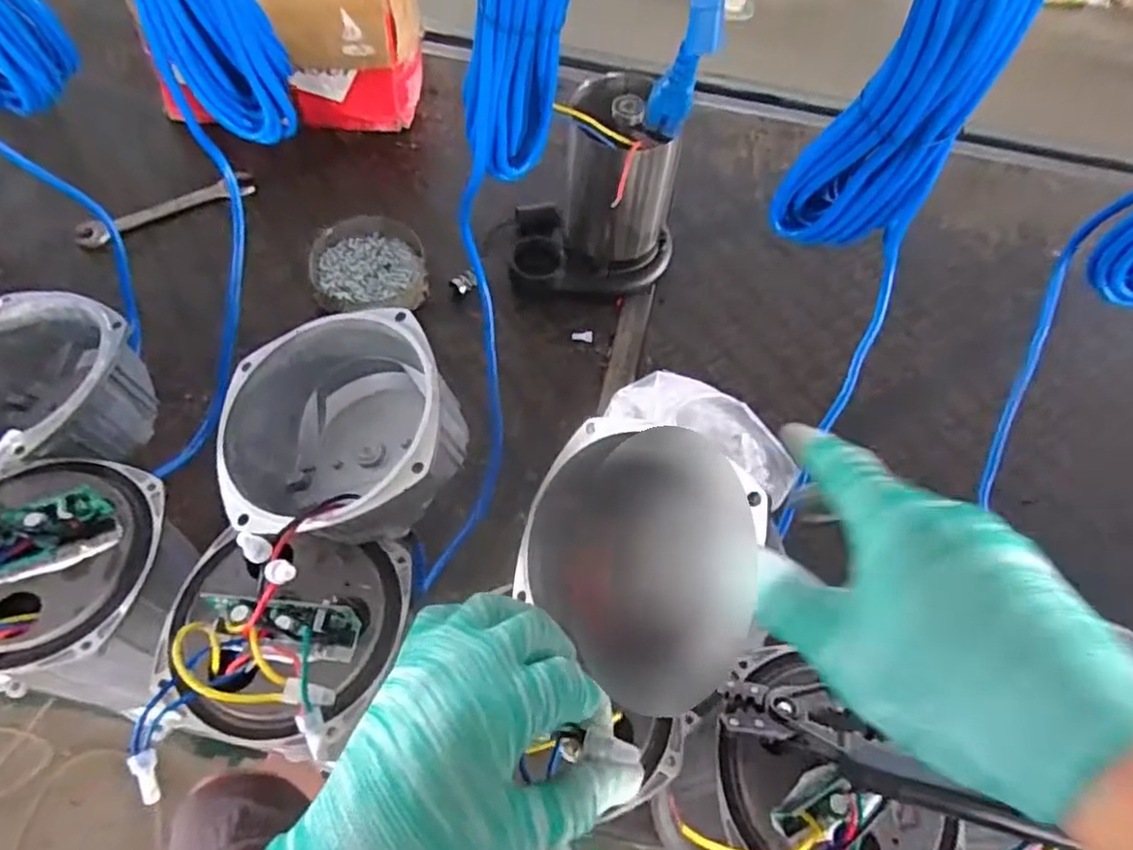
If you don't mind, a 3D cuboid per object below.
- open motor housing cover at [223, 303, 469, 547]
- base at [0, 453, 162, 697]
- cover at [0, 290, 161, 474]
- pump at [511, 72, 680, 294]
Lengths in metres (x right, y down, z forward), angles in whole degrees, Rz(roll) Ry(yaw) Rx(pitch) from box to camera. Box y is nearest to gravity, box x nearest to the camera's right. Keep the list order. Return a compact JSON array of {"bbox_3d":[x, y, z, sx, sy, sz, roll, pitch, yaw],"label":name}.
[{"bbox_3d":[-0.126,0.011,0.415,0.138,0.095,0.138,-27,61,2],"label":"open motor housing cover"},{"bbox_3d":[-0.314,0.074,0.391,0.124,0.051,0.137,23,59,10],"label":"base"},{"bbox_3d":[-0.372,-0.021,0.478,0.131,0.089,0.122,23,59,10],"label":"cover"},{"bbox_3d":[0.038,-0.273,0.778,0.193,0.214,0.164,6,58,0],"label":"pump"}]

